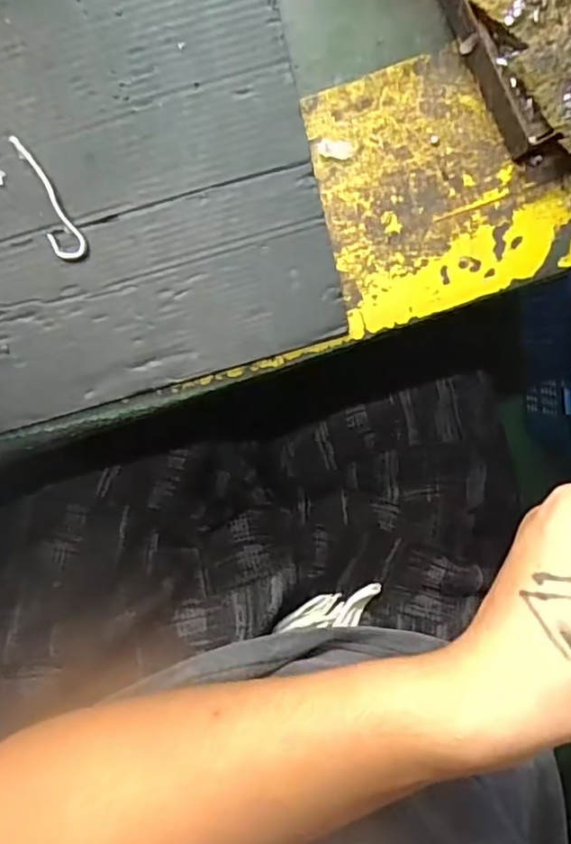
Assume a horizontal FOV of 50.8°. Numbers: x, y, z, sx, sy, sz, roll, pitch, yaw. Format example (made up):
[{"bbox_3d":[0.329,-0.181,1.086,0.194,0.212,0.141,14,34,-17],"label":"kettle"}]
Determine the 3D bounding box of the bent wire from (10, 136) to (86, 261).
[{"bbox_3d":[-0.089,-0.080,0.219,0.012,0.004,0.048,-31,96,3],"label":"bent wire"}]

